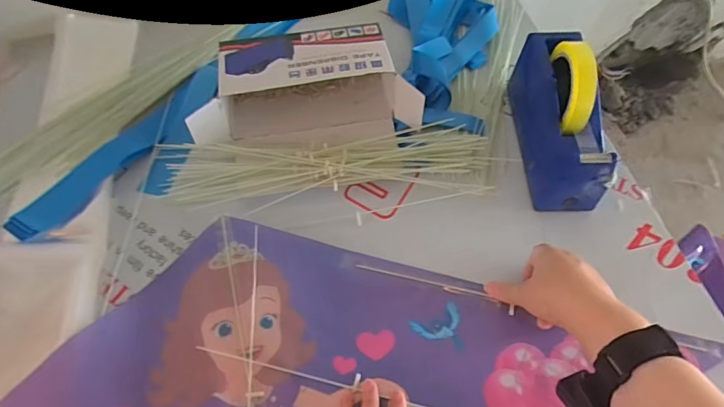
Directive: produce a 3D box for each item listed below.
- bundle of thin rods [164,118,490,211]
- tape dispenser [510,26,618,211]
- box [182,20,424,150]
[{"bbox_3d":[-0.041,-0.048,0.553,0.389,0.027,0.099,-4,62,-3],"label":"bundle of thin rods"},{"bbox_3d":[0.233,-0.105,0.528,0.067,0.126,0.202,-2,61,-2],"label":"tape dispenser"},{"bbox_3d":[-0.070,-0.144,0.573,0.265,0.074,0.141,-6,62,-4],"label":"box"}]

